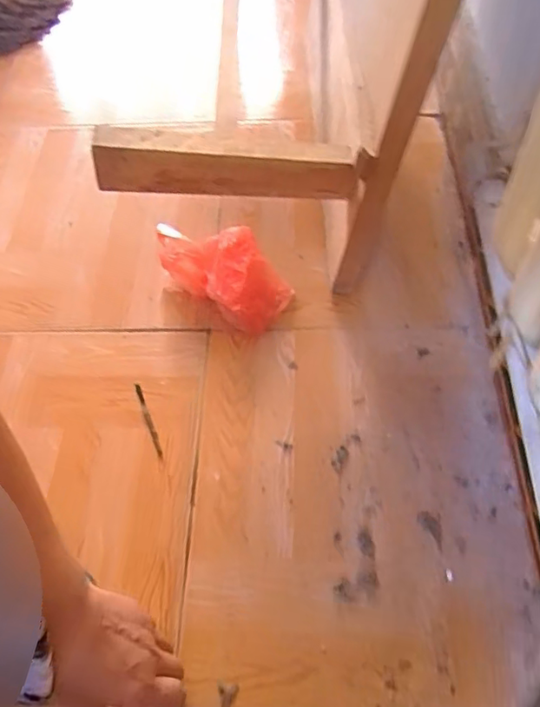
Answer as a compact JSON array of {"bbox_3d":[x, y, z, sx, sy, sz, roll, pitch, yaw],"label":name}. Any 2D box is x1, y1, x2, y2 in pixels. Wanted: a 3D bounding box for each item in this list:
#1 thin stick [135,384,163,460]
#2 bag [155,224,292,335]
[{"bbox_3d":[-0.138,0.075,0.638,0.007,0.005,0.100,-22,59,-9],"label":"thin stick"},{"bbox_3d":[-0.062,-0.108,0.708,0.183,0.062,0.108,28,65,20],"label":"bag"}]

